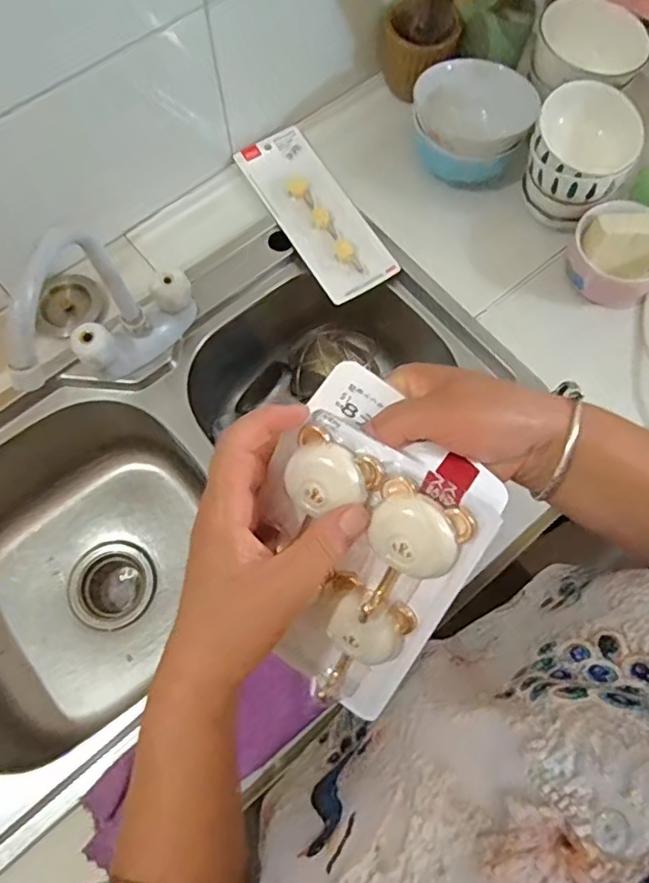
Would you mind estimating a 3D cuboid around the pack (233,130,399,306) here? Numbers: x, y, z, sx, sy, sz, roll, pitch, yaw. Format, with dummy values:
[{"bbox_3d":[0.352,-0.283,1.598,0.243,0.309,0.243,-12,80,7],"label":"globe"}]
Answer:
[{"bbox_3d":[-0.012,-0.292,0.754,0.097,0.017,0.256,-30,73,-10],"label":"pack"}]

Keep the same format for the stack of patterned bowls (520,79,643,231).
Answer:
[{"bbox_3d":[0.291,-0.324,0.692,0.111,0.111,0.113,29,73,10],"label":"stack of patterned bowls"}]

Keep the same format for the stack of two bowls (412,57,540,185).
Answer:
[{"bbox_3d":[0.180,-0.394,0.733,0.133,0.087,0.134,28,72,10],"label":"stack of two bowls"}]

